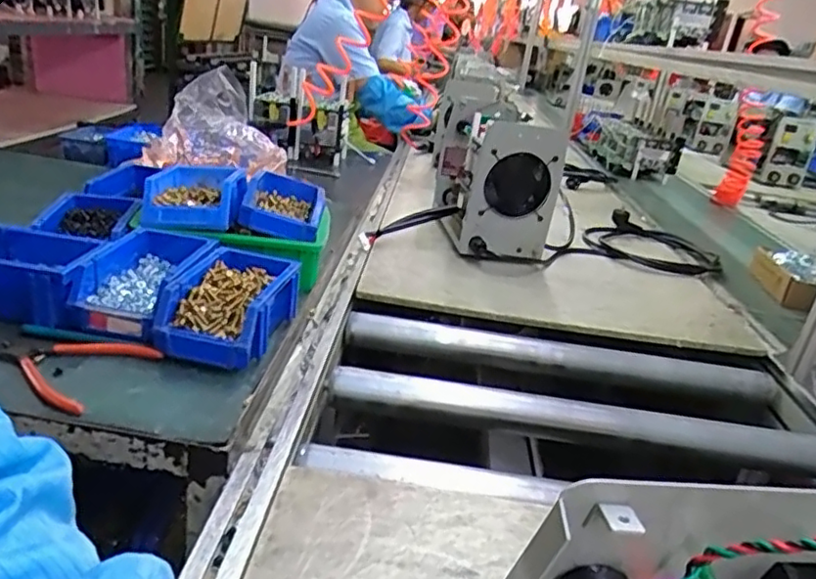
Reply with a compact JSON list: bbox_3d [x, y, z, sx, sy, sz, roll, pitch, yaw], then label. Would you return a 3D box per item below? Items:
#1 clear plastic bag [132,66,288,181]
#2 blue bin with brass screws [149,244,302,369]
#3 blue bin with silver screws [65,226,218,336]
[{"bbox_3d":[-0.349,-0.293,1.100,0.252,0.159,0.151,1,23,-19],"label":"clear plastic bag"},{"bbox_3d":[-0.194,0.021,0.679,0.107,0.077,0.168,10,22,3],"label":"blue bin with brass screws"},{"bbox_3d":[-0.302,-0.014,0.699,0.117,0.055,0.172,9,22,0],"label":"blue bin with silver screws"}]

